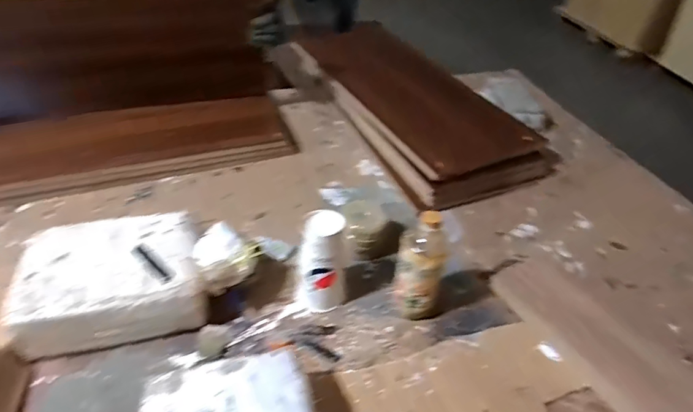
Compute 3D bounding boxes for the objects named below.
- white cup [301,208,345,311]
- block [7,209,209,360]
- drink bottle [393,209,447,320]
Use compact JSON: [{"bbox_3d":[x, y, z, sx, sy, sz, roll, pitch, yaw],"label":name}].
[{"bbox_3d":[-0.036,0.094,0.776,0.078,0.170,0.067,-4,41,-11],"label":"white cup"},{"bbox_3d":[-0.369,0.120,0.762,0.262,0.117,0.197,-8,42,-15],"label":"block"},{"bbox_3d":[0.122,0.098,0.762,0.079,0.204,0.073,15,41,12],"label":"drink bottle"}]

